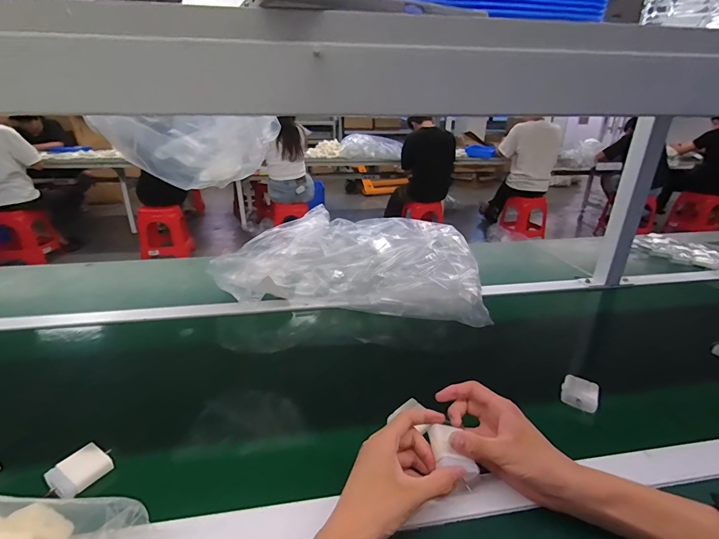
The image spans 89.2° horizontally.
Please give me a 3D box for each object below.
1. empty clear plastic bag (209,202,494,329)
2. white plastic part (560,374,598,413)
[{"bbox_3d":[-0.004,-0.033,0.834,0.525,0.133,0.319,3,24,5],"label":"empty clear plastic bag"},{"bbox_3d":[0.313,0.175,0.517,0.046,0.021,0.045,19,30,35],"label":"white plastic part"}]

